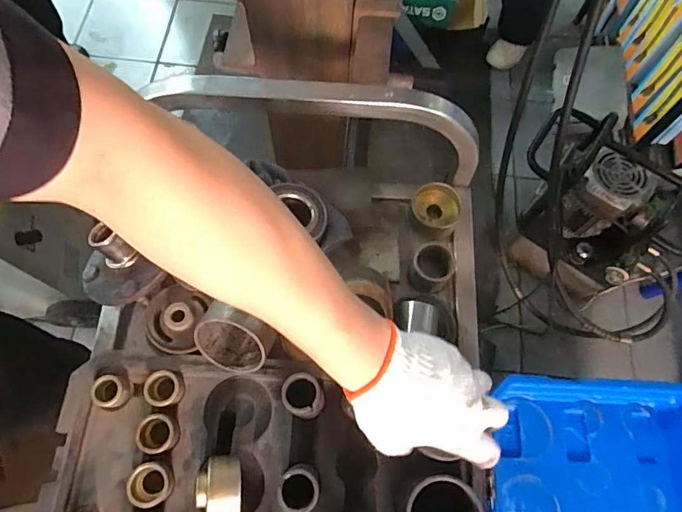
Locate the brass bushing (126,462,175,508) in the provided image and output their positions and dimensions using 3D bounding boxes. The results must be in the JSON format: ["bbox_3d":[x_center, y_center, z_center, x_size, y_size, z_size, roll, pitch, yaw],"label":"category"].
[{"bbox_3d":[-0.178,0.214,0.435,0.039,0.018,0.038,2,69,-2],"label":"brass bushing"}]

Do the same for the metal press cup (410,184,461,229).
[{"bbox_3d":[0.120,-0.062,0.586,0.058,0.020,0.059,1,69,-2],"label":"metal press cup"}]

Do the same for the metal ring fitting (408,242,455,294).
[{"bbox_3d":[0.108,0.012,0.560,0.048,0.049,0.054,-13,70,-7],"label":"metal ring fitting"}]

